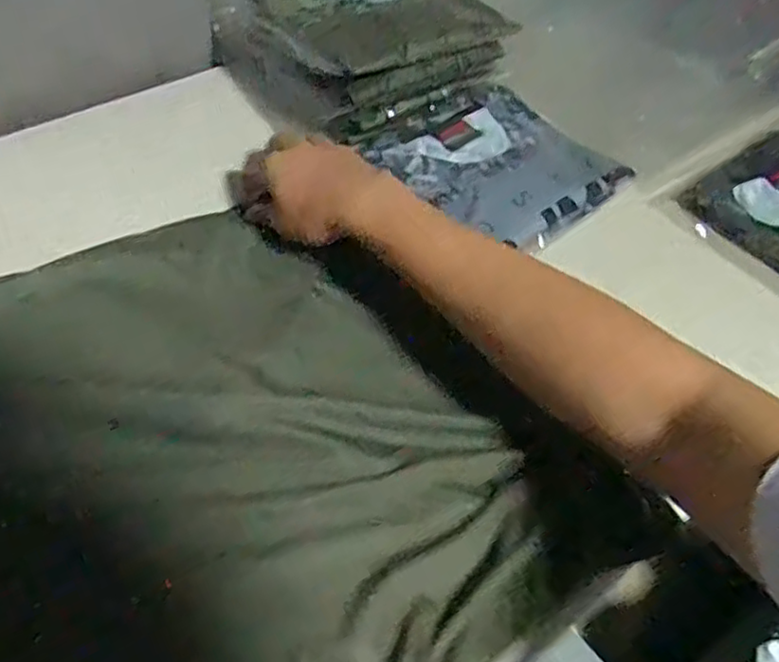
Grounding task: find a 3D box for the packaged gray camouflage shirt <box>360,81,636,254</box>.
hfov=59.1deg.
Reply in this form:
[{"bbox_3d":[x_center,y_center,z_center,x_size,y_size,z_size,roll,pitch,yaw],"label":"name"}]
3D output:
[{"bbox_3d":[0.094,-0.151,0.619,0.193,0.026,0.177,-36,65,-29],"label":"packaged gray camouflage shirt"}]

